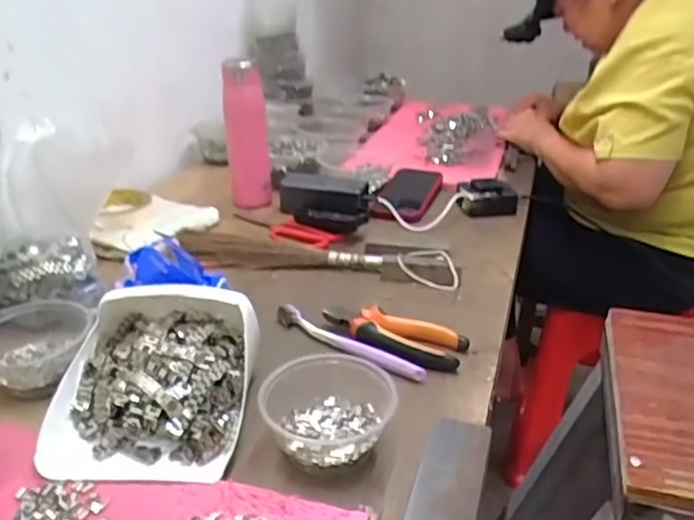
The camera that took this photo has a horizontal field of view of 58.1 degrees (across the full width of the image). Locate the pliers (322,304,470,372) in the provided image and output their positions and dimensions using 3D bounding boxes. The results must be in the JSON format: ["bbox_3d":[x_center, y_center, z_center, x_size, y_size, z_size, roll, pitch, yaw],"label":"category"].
[{"bbox_3d":[0.044,0.075,0.632,0.147,0.020,0.061,16,31,26],"label":"pliers"}]

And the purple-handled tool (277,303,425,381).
[{"bbox_3d":[-0.003,0.079,0.630,0.182,0.007,0.013,21,33,33],"label":"purple-handled tool"}]

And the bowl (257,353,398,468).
[{"bbox_3d":[-0.019,0.120,0.506,0.116,0.044,0.097,6,28,10],"label":"bowl"}]

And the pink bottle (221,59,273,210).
[{"bbox_3d":[-0.155,-0.194,0.968,0.063,0.231,0.054,-5,26,-9],"label":"pink bottle"}]

